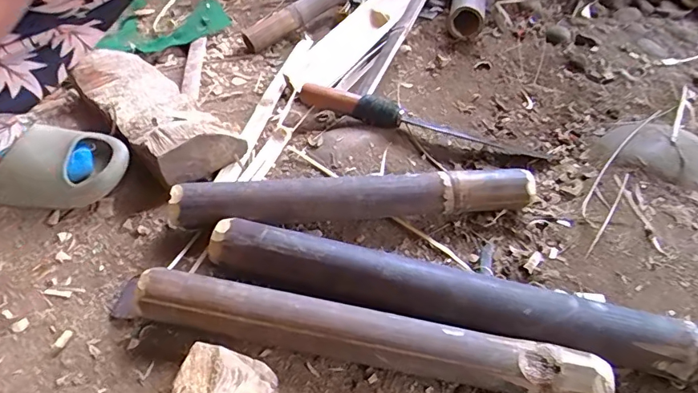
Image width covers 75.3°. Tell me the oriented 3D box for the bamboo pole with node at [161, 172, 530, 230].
[{"bbox_3d":[0.011,0.008,0.484,0.376,0.056,0.044,-3,45,-5],"label":"bamboo pole with node"}]

